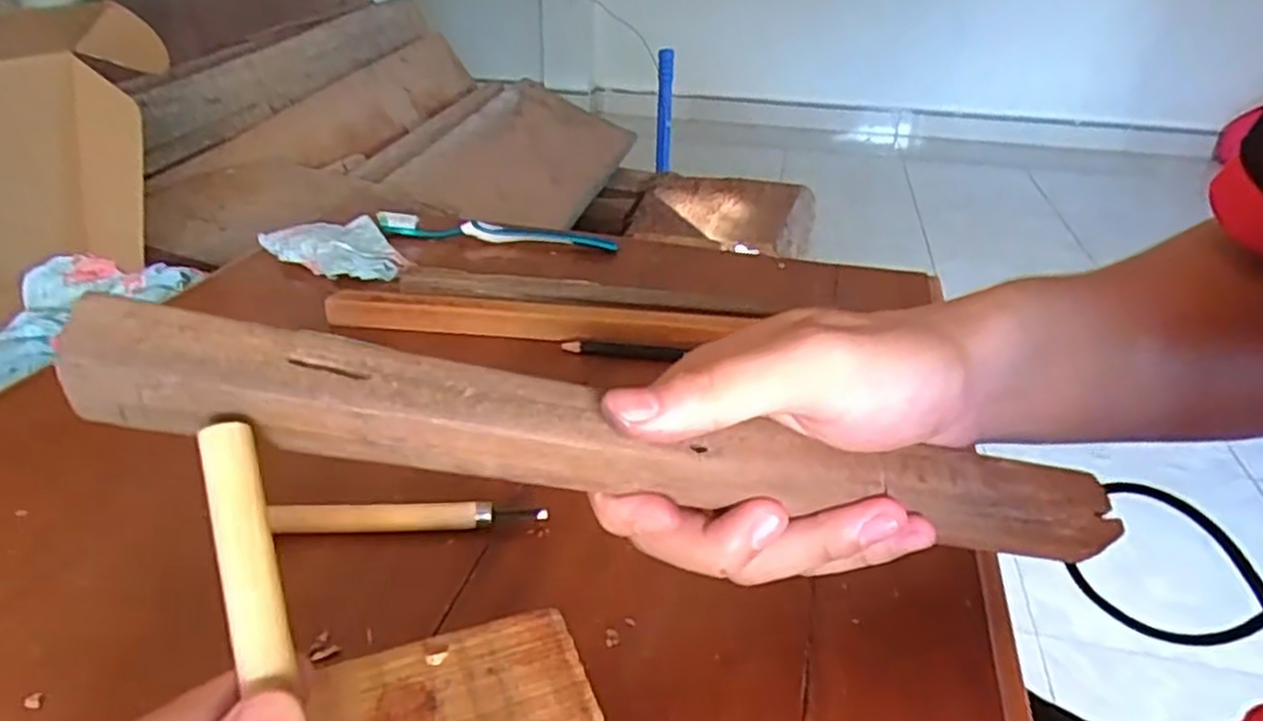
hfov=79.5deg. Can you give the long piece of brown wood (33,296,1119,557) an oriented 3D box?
[{"bbox_3d":[0.009,0.027,0.226,0.306,0.028,0.019,11,29,-14],"label":"long piece of brown wood"}]

